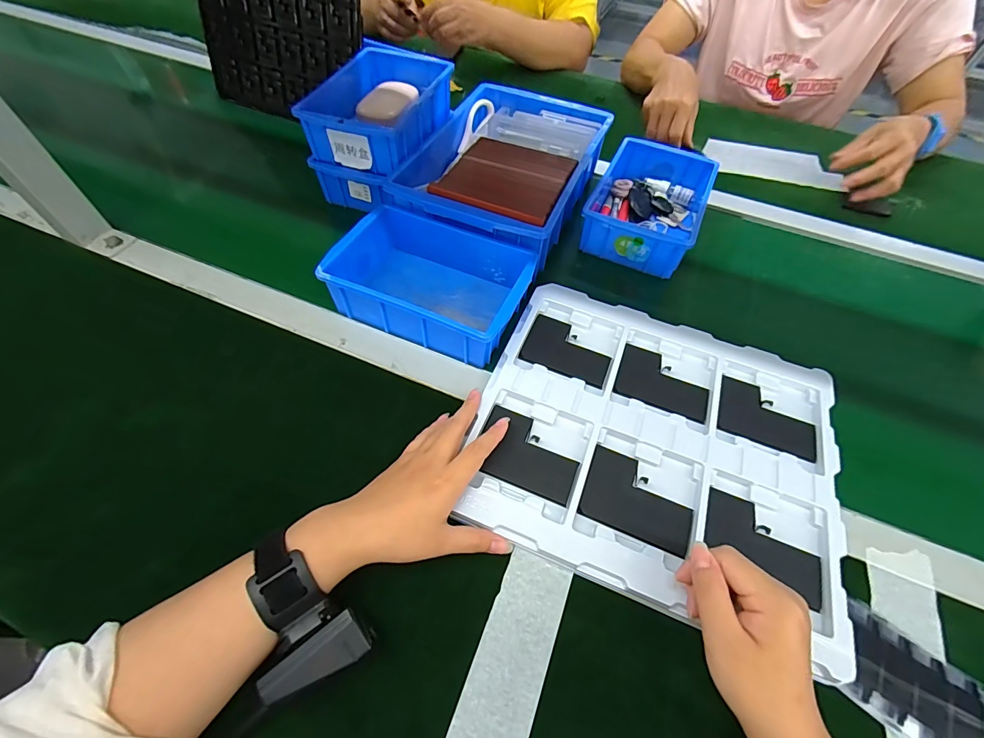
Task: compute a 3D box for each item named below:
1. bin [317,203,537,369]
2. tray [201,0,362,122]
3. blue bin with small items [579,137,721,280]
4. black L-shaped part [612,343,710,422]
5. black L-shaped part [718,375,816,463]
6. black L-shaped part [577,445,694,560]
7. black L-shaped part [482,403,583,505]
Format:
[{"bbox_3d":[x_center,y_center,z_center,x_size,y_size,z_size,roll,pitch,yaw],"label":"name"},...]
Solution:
[{"bbox_3d":[-0.063,-0.097,0.467,0.198,0.062,0.137,22,56,12],"label":"bin"},{"bbox_3d":[-0.339,-0.537,0.652,0.308,0.248,0.018,22,34,12],"label":"tray"},{"bbox_3d":[0.207,-0.220,0.565,0.126,0.064,0.194,23,56,12],"label":"blue bin with small items"},{"bbox_3d":[0.174,0.012,0.425,0.089,0.004,0.068,21,56,11],"label":"black L-shaped part"},{"bbox_3d":[0.266,0.046,0.407,0.090,0.007,0.065,21,56,11],"label":"black L-shaped part"},{"bbox_3d":[0.125,0.110,0.360,0.090,0.004,0.066,22,56,12],"label":"black L-shaped part"},{"bbox_3d":[0.033,0.076,0.379,0.090,0.005,0.065,20,56,10],"label":"black L-shaped part"}]

